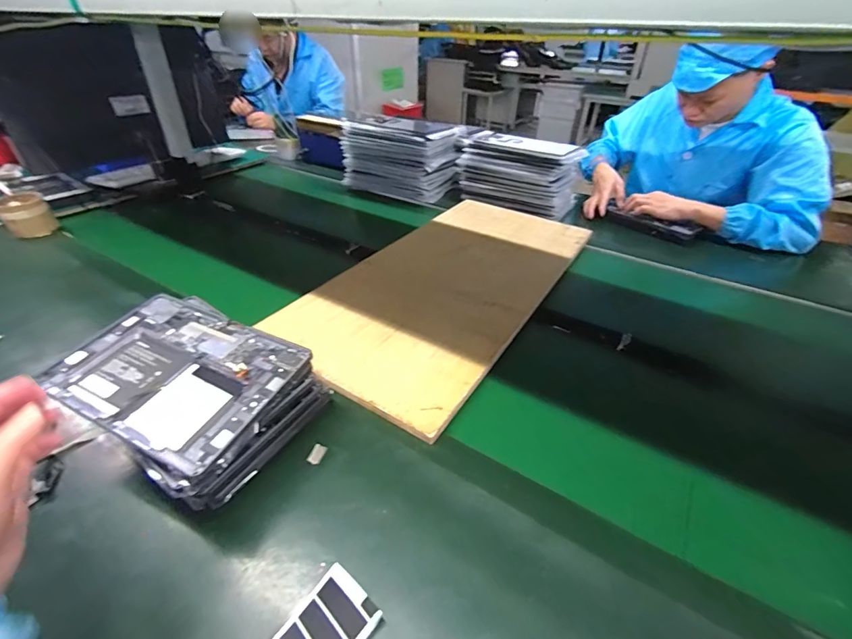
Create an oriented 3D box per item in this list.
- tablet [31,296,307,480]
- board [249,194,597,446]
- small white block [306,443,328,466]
[{"bbox_3d":[-0.275,0.053,0.441,0.251,0.015,0.162,18,41,20],"label":"tablet"},{"bbox_3d":[0.053,-0.086,0.764,0.338,0.021,0.680,23,43,25],"label":"board"},{"bbox_3d":[-0.127,0.158,0.467,0.016,0.005,0.024,14,40,15],"label":"small white block"}]

